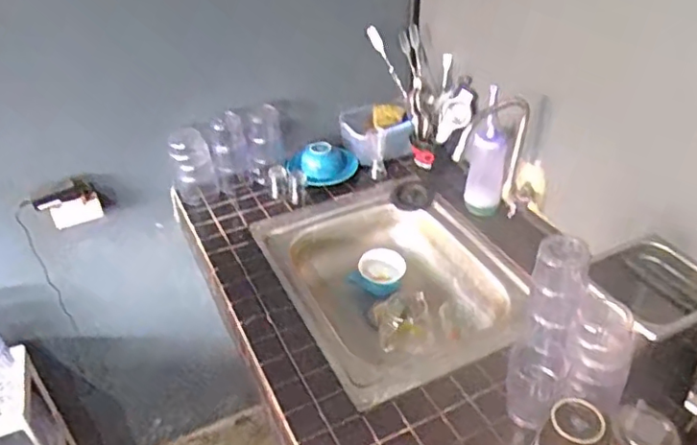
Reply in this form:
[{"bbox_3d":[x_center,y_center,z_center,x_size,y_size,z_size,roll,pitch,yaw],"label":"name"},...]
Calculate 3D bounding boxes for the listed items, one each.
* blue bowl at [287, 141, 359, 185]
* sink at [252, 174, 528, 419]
[{"bbox_3d":[-0.057,-0.134,1.328,0.159,0.068,0.139,-6,38,-6],"label":"blue bowl"},{"bbox_3d":[0.093,0.129,1.163,0.437,0.138,0.535,-19,41,-21],"label":"sink"}]

